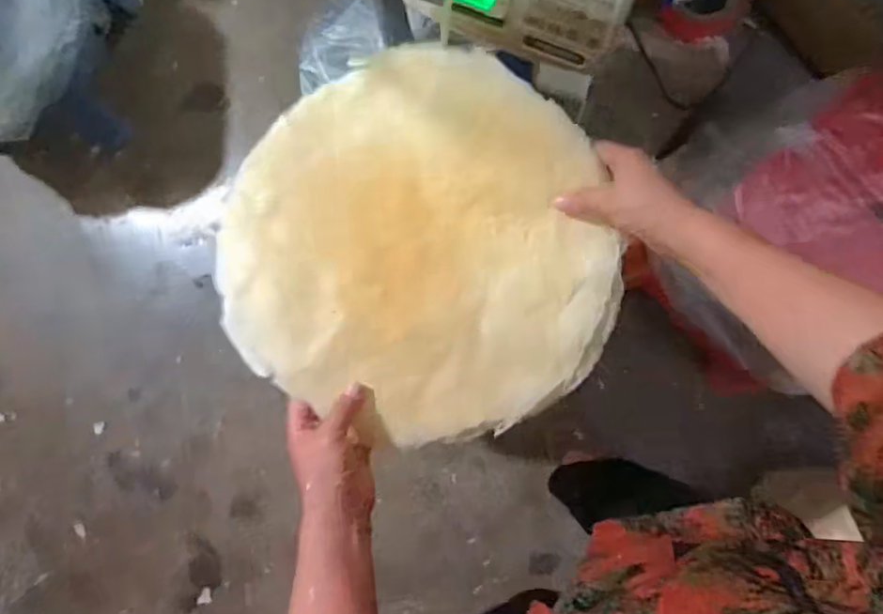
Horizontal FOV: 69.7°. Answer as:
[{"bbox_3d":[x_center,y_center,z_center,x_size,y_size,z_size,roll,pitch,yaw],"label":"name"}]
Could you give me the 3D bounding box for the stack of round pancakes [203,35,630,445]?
[{"bbox_3d":[-0.025,-0.052,0.610,0.351,0.064,0.370,-43,84,0],"label":"stack of round pancakes"}]

